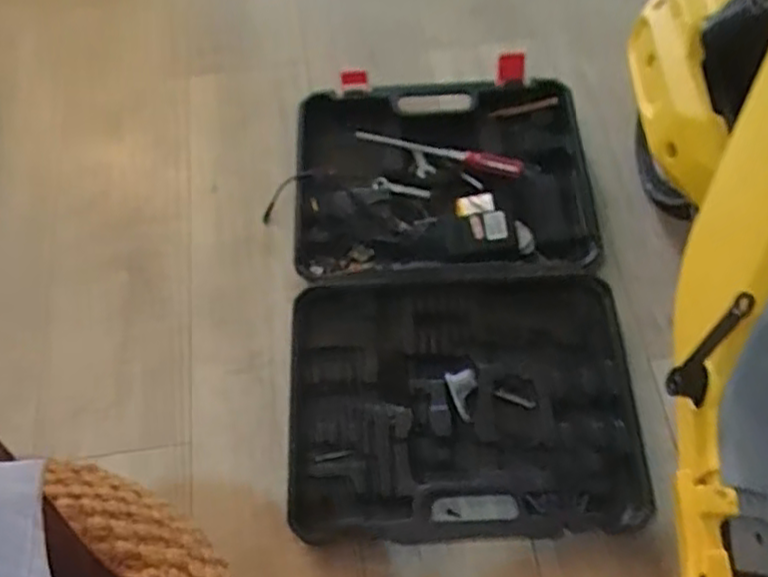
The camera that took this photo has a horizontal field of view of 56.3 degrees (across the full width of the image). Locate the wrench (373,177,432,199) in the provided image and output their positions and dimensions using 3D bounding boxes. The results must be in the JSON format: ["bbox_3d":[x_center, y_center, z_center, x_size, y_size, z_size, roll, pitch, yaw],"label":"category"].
[{"bbox_3d":[0.024,-0.140,1.014,0.082,0.011,0.021,15,66,10],"label":"wrench"}]

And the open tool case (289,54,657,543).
[{"bbox_3d":[0.085,-0.009,0.938,0.421,0.055,0.634,-3,64,1],"label":"open tool case"}]

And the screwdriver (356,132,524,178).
[{"bbox_3d":[0.079,-0.193,1.012,0.232,0.025,0.029,14,65,10],"label":"screwdriver"}]

